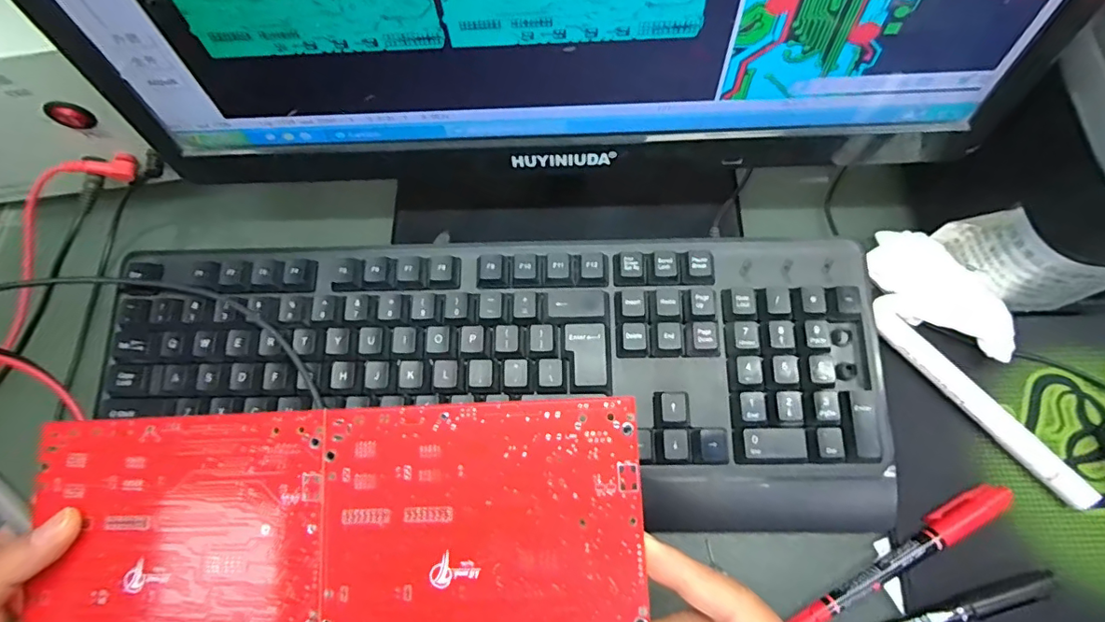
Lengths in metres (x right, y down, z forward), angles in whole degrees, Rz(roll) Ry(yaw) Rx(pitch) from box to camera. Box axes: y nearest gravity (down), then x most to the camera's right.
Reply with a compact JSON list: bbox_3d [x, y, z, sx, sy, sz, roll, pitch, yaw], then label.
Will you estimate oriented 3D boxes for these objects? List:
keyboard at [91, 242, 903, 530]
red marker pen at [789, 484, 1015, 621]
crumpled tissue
[{"bbox_3d":[-0.036,0.037,0.295,0.428,0.035,0.154,0,70,3],"label":"keyboard"},{"bbox_3d":[0.179,0.126,0.269,0.132,0.011,0.014,-29,72,-8],"label":"red marker pen"},{"bbox_3d":[0.226,-0.011,0.305,0.037,0.025,0.090,-32,72,-9],"label":"crumpled tissue"}]

